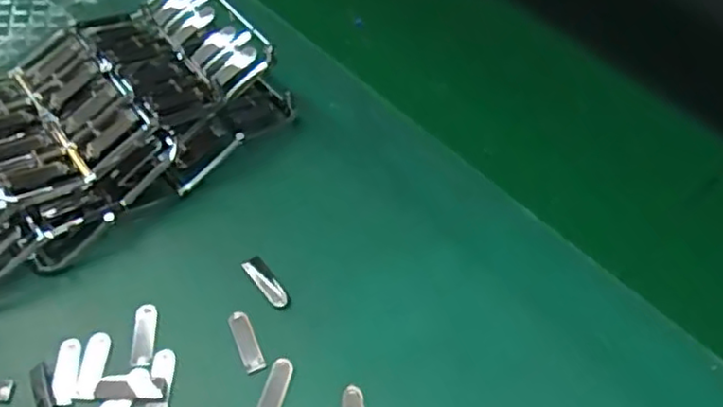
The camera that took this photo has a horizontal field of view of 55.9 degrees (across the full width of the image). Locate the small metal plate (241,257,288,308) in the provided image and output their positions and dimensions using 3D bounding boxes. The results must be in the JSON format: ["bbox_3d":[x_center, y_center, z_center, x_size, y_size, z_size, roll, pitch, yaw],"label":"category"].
[{"bbox_3d":[-0.043,0.035,0.308,0.010,0.005,0.026,-33,63,-23],"label":"small metal plate"}]

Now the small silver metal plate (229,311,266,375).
[{"bbox_3d":[-0.049,0.059,0.291,0.009,0.004,0.028,-19,58,-15],"label":"small silver metal plate"}]

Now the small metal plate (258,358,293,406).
[{"bbox_3d":[-0.036,0.076,0.279,0.009,0.004,0.028,15,56,8],"label":"small metal plate"}]

